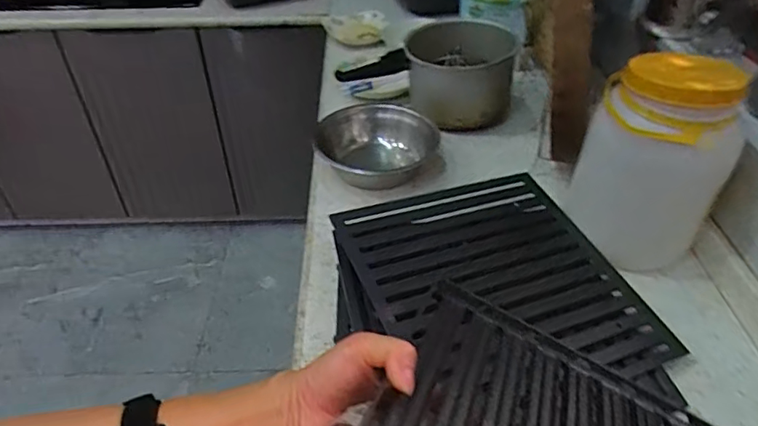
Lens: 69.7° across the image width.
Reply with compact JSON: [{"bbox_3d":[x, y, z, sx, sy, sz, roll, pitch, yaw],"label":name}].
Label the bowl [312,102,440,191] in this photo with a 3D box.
[{"bbox_3d":[0.002,-0.116,0.969,0.199,0.073,0.199,0,41,0],"label":"bowl"}]

